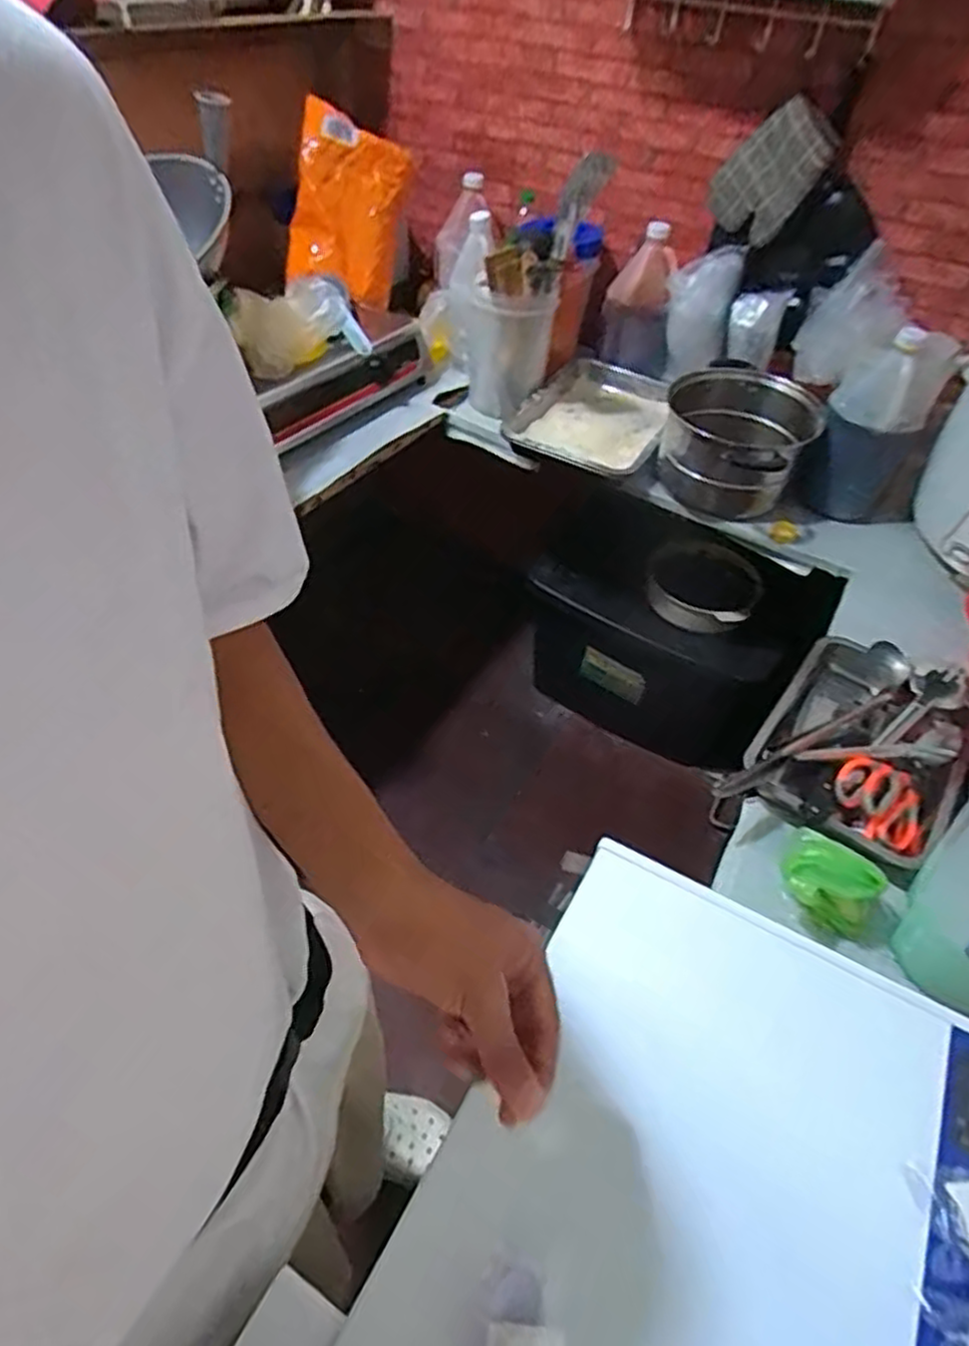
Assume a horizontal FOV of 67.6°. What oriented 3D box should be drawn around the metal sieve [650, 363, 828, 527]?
[{"bbox_3d":[0.420,-0.388,1.225,0.238,0.143,0.234,18,48,11],"label":"metal sieve"}]

